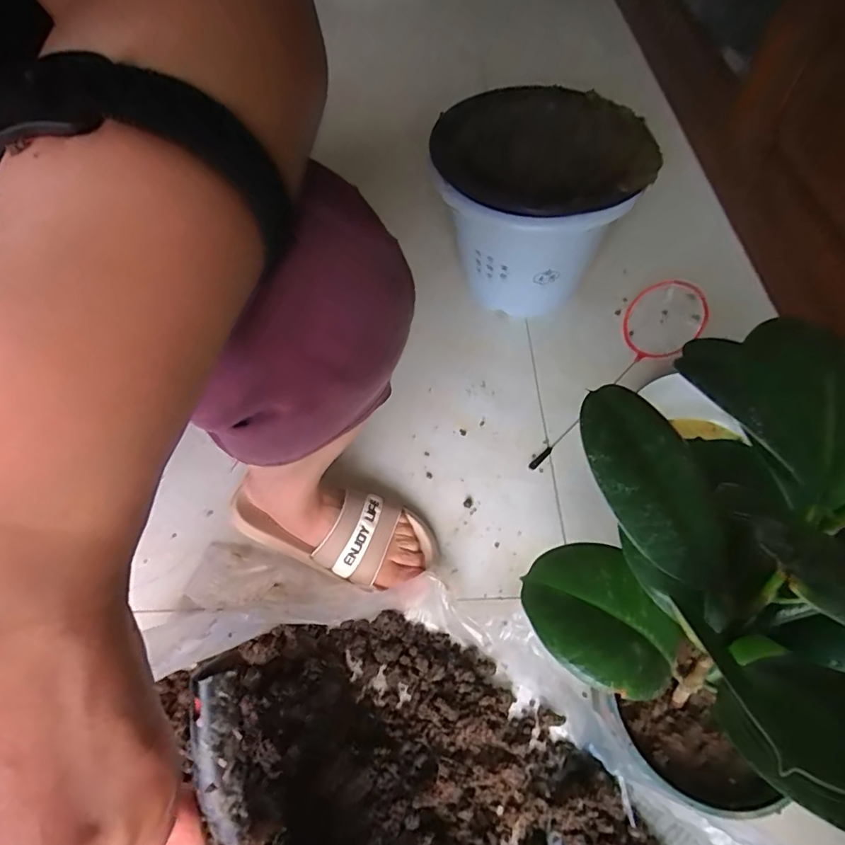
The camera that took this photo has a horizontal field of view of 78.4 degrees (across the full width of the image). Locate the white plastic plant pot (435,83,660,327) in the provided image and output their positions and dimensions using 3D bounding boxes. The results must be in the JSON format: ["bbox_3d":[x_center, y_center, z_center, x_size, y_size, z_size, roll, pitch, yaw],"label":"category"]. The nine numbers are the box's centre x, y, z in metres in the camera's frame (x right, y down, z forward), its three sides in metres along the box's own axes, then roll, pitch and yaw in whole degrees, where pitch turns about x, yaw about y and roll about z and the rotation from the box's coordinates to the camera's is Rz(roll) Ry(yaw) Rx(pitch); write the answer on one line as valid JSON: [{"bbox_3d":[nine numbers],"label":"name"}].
[{"bbox_3d":[0.151,-0.297,0.734,0.256,0.205,0.258,-2,57,2],"label":"white plastic plant pot"}]

